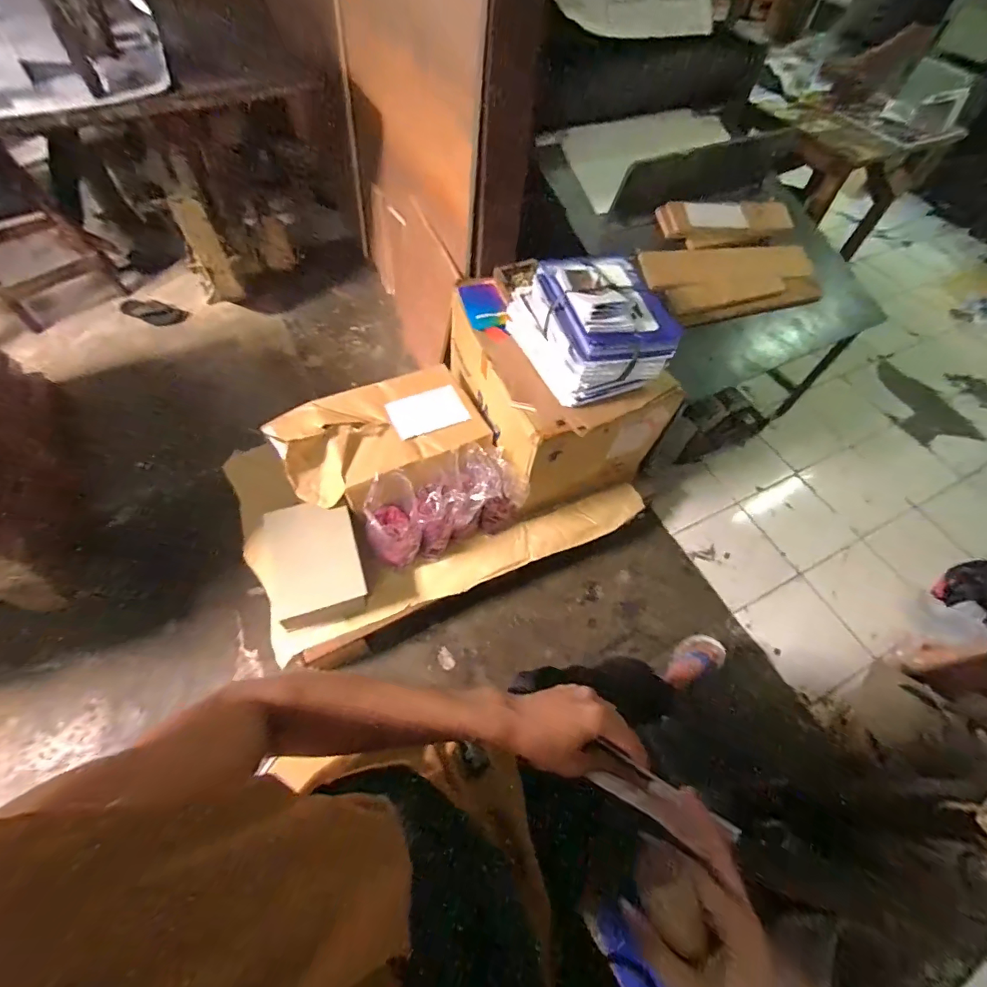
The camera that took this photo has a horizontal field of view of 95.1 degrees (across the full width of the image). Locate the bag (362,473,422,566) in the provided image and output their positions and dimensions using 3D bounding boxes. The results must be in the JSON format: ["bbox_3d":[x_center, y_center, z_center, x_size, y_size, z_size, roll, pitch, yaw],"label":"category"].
[{"bbox_3d":[-0.262,0.067,1.175,0.127,0.205,0.173,-8,59,-9],"label":"bag"}]

